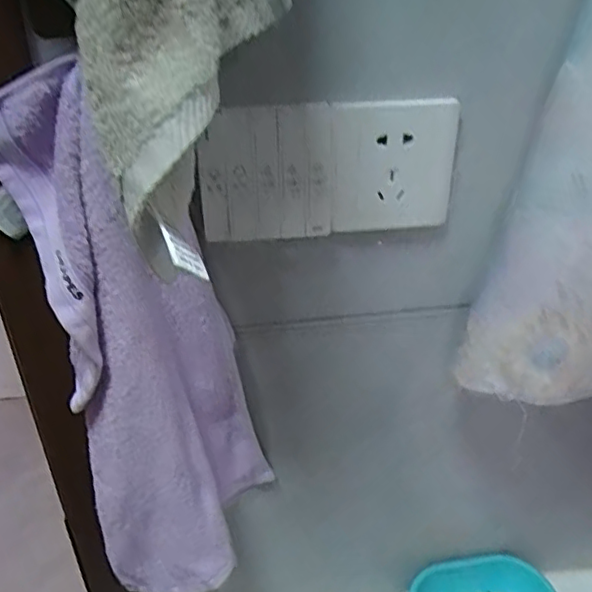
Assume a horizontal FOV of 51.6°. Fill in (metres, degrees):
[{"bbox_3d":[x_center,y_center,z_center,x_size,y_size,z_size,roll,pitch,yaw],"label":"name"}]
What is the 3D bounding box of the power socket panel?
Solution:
[{"bbox_3d":[0.025,-0.081,0.398,0.167,0.086,0.017,-7,32,-9],"label":"power socket panel"}]

